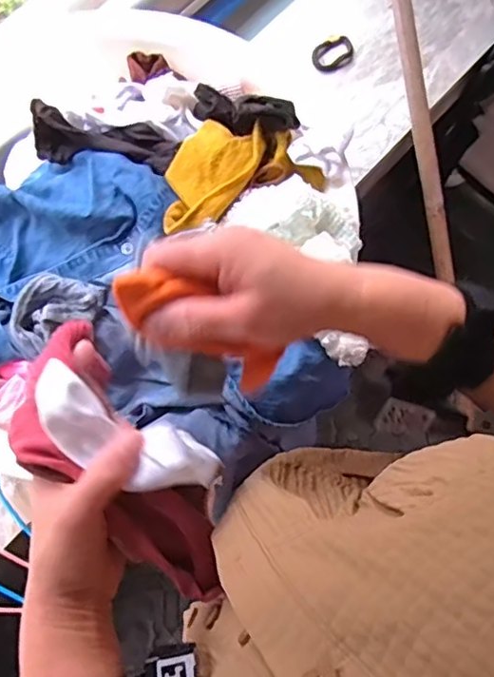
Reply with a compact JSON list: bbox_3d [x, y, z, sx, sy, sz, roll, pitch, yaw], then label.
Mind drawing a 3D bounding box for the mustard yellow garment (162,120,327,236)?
[{"bbox_3d":[-0.018,-0.163,0.569,0.151,0.030,0.102,-27,76,-7],"label":"mustard yellow garment"}]

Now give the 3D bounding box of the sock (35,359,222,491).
[{"bbox_3d":[-0.073,0.060,0.360,0.116,0.041,0.046,24,75,2],"label":"sock"}]

